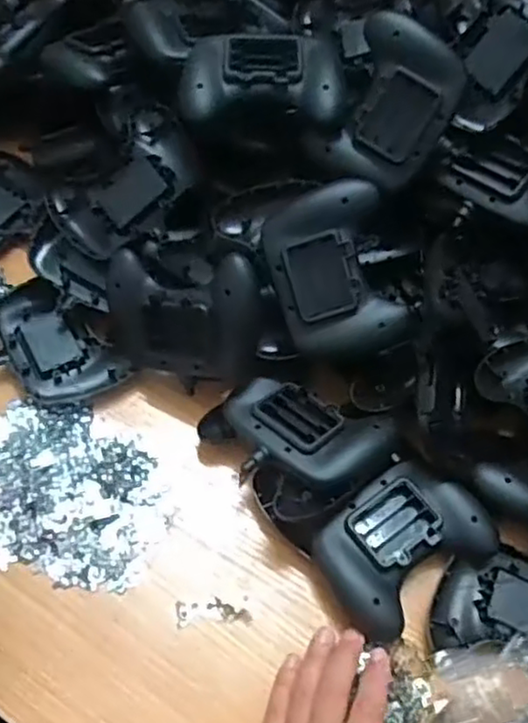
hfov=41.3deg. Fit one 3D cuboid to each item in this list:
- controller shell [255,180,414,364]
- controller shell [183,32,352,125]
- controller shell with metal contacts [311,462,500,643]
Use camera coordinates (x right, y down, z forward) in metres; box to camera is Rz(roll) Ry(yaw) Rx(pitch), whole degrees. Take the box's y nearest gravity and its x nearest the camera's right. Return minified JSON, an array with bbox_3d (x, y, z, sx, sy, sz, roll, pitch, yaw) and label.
[{"bbox_3d":[0.052,-0.064,0.516,0.085,0.037,0.120,-13,94,8],"label":"controller shell"},{"bbox_3d":[0.000,-0.218,0.534,0.121,0.030,0.073,4,58,-3],"label":"controller shell"},{"bbox_3d":[0.096,0.127,0.493,0.119,0.031,0.086,-31,66,-20],"label":"controller shell with metal contacts"}]

